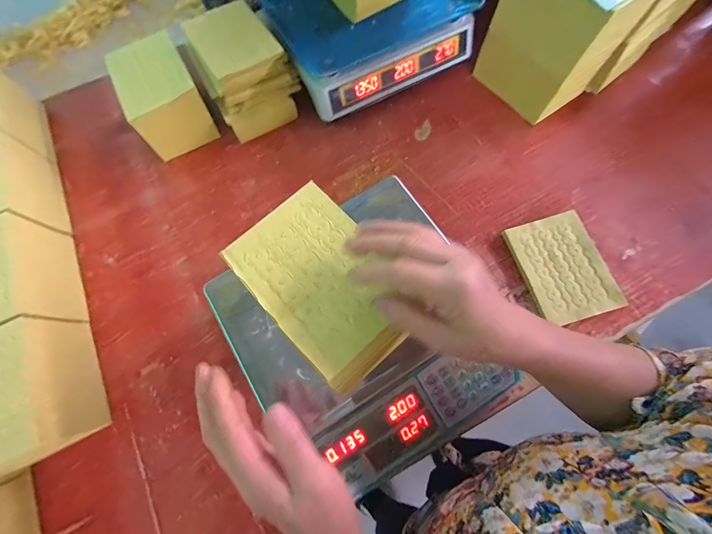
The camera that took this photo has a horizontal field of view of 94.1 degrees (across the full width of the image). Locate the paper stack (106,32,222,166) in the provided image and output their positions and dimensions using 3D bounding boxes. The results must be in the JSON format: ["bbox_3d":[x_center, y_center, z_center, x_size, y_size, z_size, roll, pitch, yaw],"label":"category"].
[{"bbox_3d":[-0.342,-0.295,0.581,0.128,0.105,0.167,-27,72,-8],"label":"paper stack"}]

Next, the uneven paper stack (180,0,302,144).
[{"bbox_3d":[-0.194,-0.341,0.589,0.139,0.120,0.170,-28,72,-8],"label":"uneven paper stack"}]

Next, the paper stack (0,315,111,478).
[{"bbox_3d":[-0.435,0.170,0.433,0.123,0.107,0.164,-25,72,-7],"label":"paper stack"}]

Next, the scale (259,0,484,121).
[{"bbox_3d":[0.030,-0.438,0.618,0.338,0.111,0.244,-28,72,-8],"label":"scale"}]

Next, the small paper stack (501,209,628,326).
[{"bbox_3d":[0.313,0.000,0.504,0.119,0.020,0.158,-17,71,-4],"label":"small paper stack"}]

